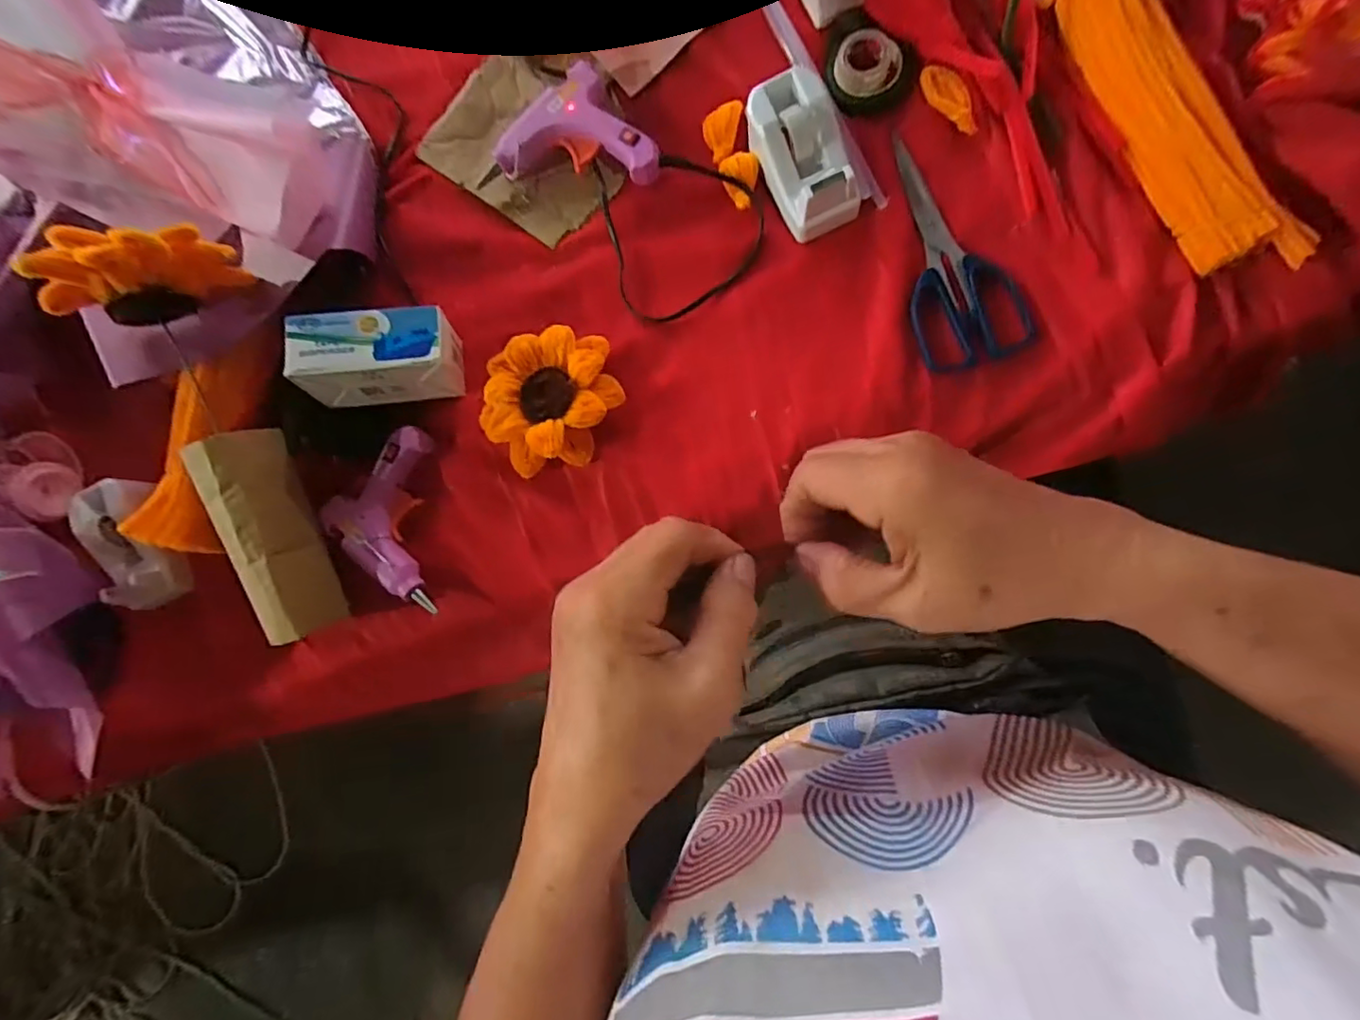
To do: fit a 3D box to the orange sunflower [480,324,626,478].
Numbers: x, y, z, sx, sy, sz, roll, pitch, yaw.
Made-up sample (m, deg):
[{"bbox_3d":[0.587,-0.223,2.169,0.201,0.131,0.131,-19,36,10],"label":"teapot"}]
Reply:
[{"bbox_3d":[-0.096,-0.081,0.427,0.100,0.028,0.098,-13,83,7],"label":"orange sunflower"}]

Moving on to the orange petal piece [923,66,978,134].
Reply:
[{"bbox_3d":[0.192,-0.290,0.406,0.022,0.011,0.056,-40,81,4],"label":"orange petal piece"}]

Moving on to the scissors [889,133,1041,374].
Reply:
[{"bbox_3d":[0.189,-0.185,0.405,0.072,0.009,0.171,-16,83,7],"label":"scissors"}]

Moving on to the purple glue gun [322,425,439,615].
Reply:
[{"bbox_3d":[-0.229,0.007,0.443,0.074,0.026,0.135,-3,84,8],"label":"purple glue gun"}]

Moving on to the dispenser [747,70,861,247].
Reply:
[{"bbox_3d":[0.086,-0.250,0.405,0.054,0.039,0.100,-24,82,5],"label":"dispenser"}]

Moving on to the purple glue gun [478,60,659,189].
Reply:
[{"bbox_3d":[-0.082,-0.291,0.440,0.137,0.029,0.076,7,86,9],"label":"purple glue gun"}]

